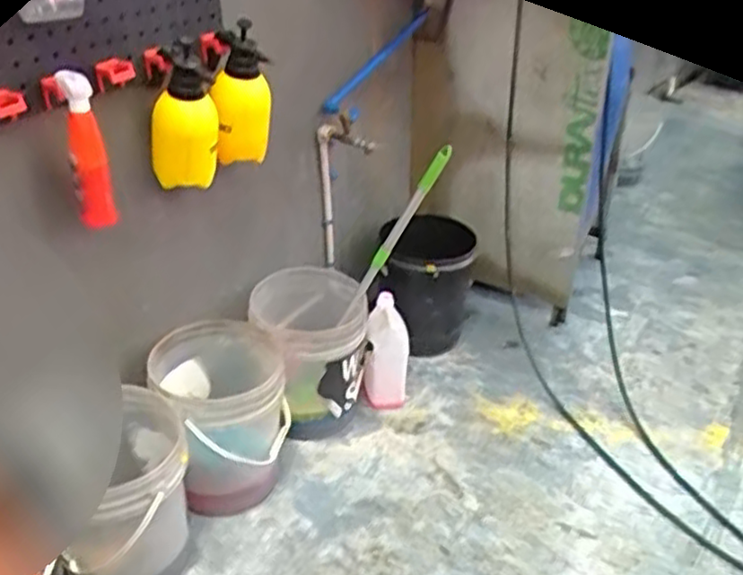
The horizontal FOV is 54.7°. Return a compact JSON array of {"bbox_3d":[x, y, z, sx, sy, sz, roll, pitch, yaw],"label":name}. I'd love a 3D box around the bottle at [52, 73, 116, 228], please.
[{"bbox_3d":[-0.515,-0.232,1.296,0.072,0.300,0.051,-13,34,-18],"label":"bottle"}]

